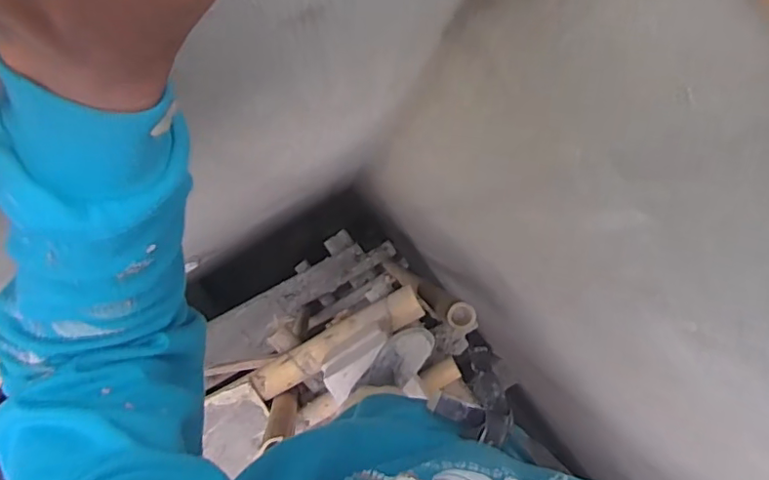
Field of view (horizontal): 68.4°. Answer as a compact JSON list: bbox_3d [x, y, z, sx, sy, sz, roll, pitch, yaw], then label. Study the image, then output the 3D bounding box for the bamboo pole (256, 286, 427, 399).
[{"bbox_3d":[-0.135,0.304,1.666,0.532,0.100,0.104,-30,95,-2],"label":"bamboo pole"}]

